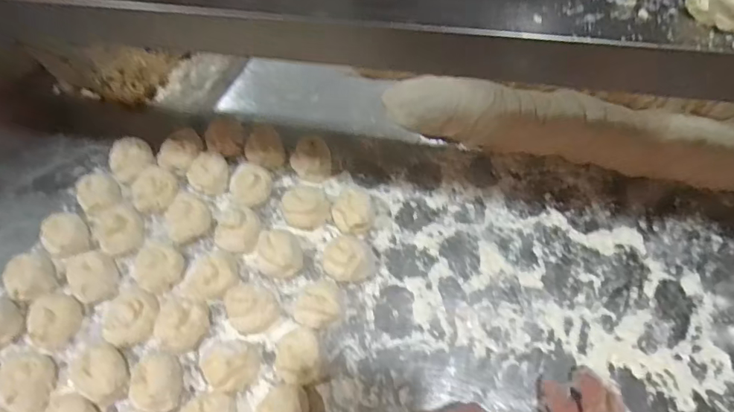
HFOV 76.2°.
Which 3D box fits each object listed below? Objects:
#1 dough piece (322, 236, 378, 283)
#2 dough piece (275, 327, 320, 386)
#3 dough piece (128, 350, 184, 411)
[{"bbox_3d":[-0.018,0.059,0.532,0.058,0.034,0.051,-28,63,-11],"label":"dough piece"},{"bbox_3d":[-0.071,0.155,0.484,0.047,0.030,0.056,2,61,5],"label":"dough piece"},{"bbox_3d":[-0.216,0.179,0.478,0.049,0.030,0.060,0,61,4],"label":"dough piece"}]

